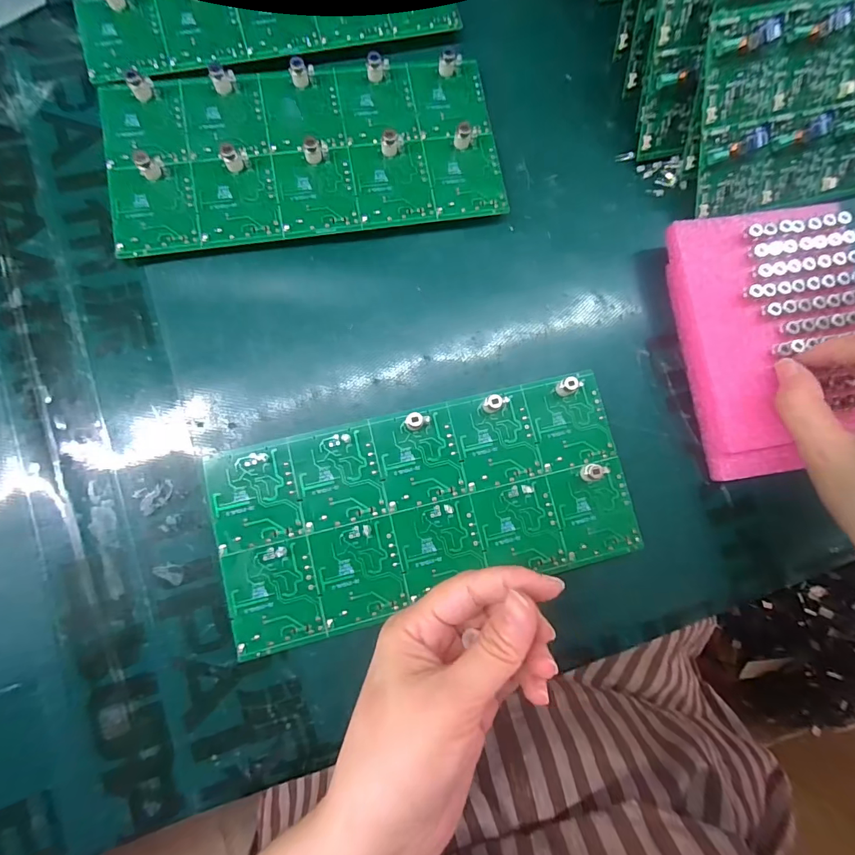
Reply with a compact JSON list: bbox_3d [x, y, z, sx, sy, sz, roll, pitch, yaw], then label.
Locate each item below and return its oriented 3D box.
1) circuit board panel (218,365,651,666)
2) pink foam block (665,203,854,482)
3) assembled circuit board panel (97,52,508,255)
[{"bbox_3d":[0.003,0.042,0.236,0.223,0.010,0.105,-13,85,-6],"label":"circuit board panel"},{"bbox_3d":[0.210,-0.053,0.259,0.107,0.027,0.157,-7,84,-6],"label":"pink foam block"},{"bbox_3d":[-0.068,-0.166,0.252,0.226,0.015,0.106,-11,85,-6],"label":"assembled circuit board panel"}]

